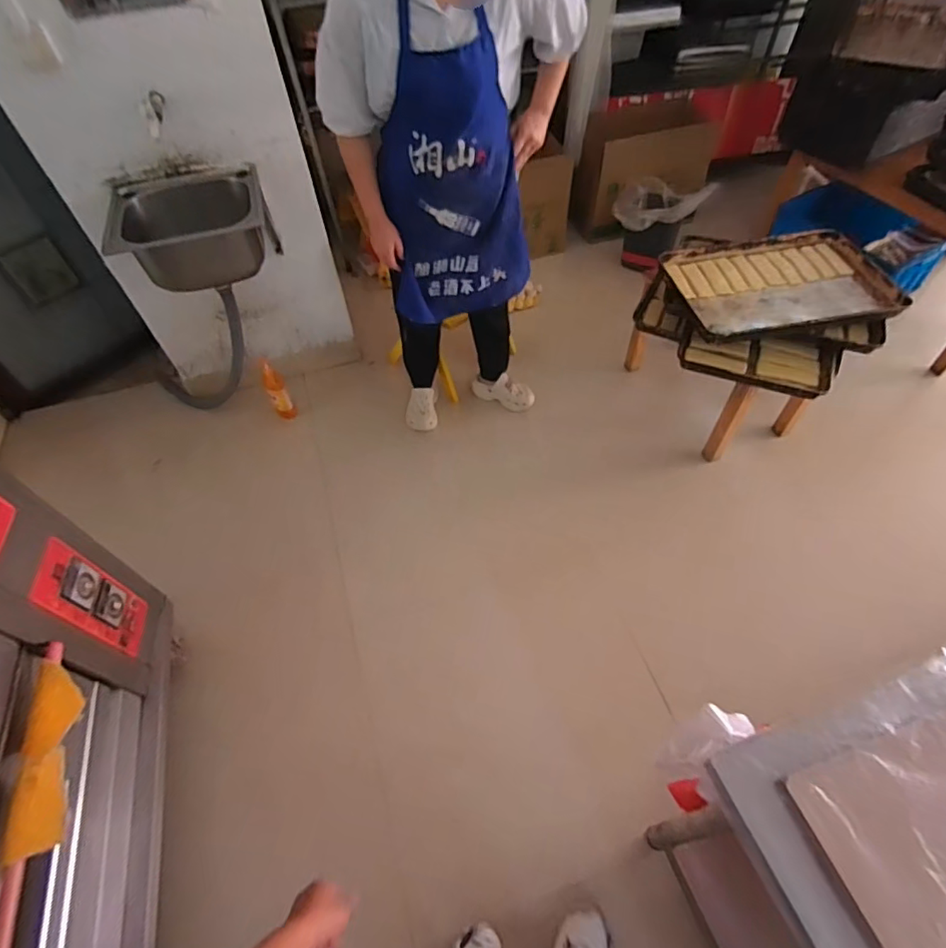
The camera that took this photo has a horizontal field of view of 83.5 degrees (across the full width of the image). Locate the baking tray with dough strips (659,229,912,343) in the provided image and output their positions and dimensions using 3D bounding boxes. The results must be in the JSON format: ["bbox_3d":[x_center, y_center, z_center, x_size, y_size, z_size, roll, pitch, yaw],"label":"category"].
[{"bbox_3d":[0.919,-0.579,1.609,0.632,0.045,0.426,-7,54,-2],"label":"baking tray with dough strips"}]

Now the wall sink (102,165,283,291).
[{"bbox_3d":[-0.825,-0.729,1.612,0.415,0.247,0.342,-19,56,-10],"label":"wall sink"}]

